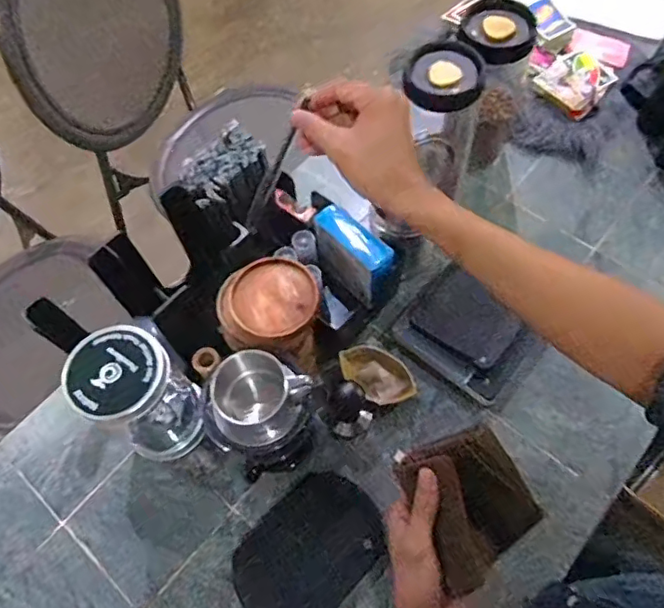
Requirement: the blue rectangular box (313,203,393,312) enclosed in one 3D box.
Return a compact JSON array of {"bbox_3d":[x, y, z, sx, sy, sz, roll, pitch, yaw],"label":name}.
[{"bbox_3d":[0.026,-0.065,0.753,0.119,0.092,0.052,40,72,20],"label":"blue rectangular box"}]

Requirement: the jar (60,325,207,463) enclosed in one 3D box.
[{"bbox_3d":[-0.184,0.092,0.559,0.081,0.154,0.095,-34,67,-13],"label":"jar"}]

